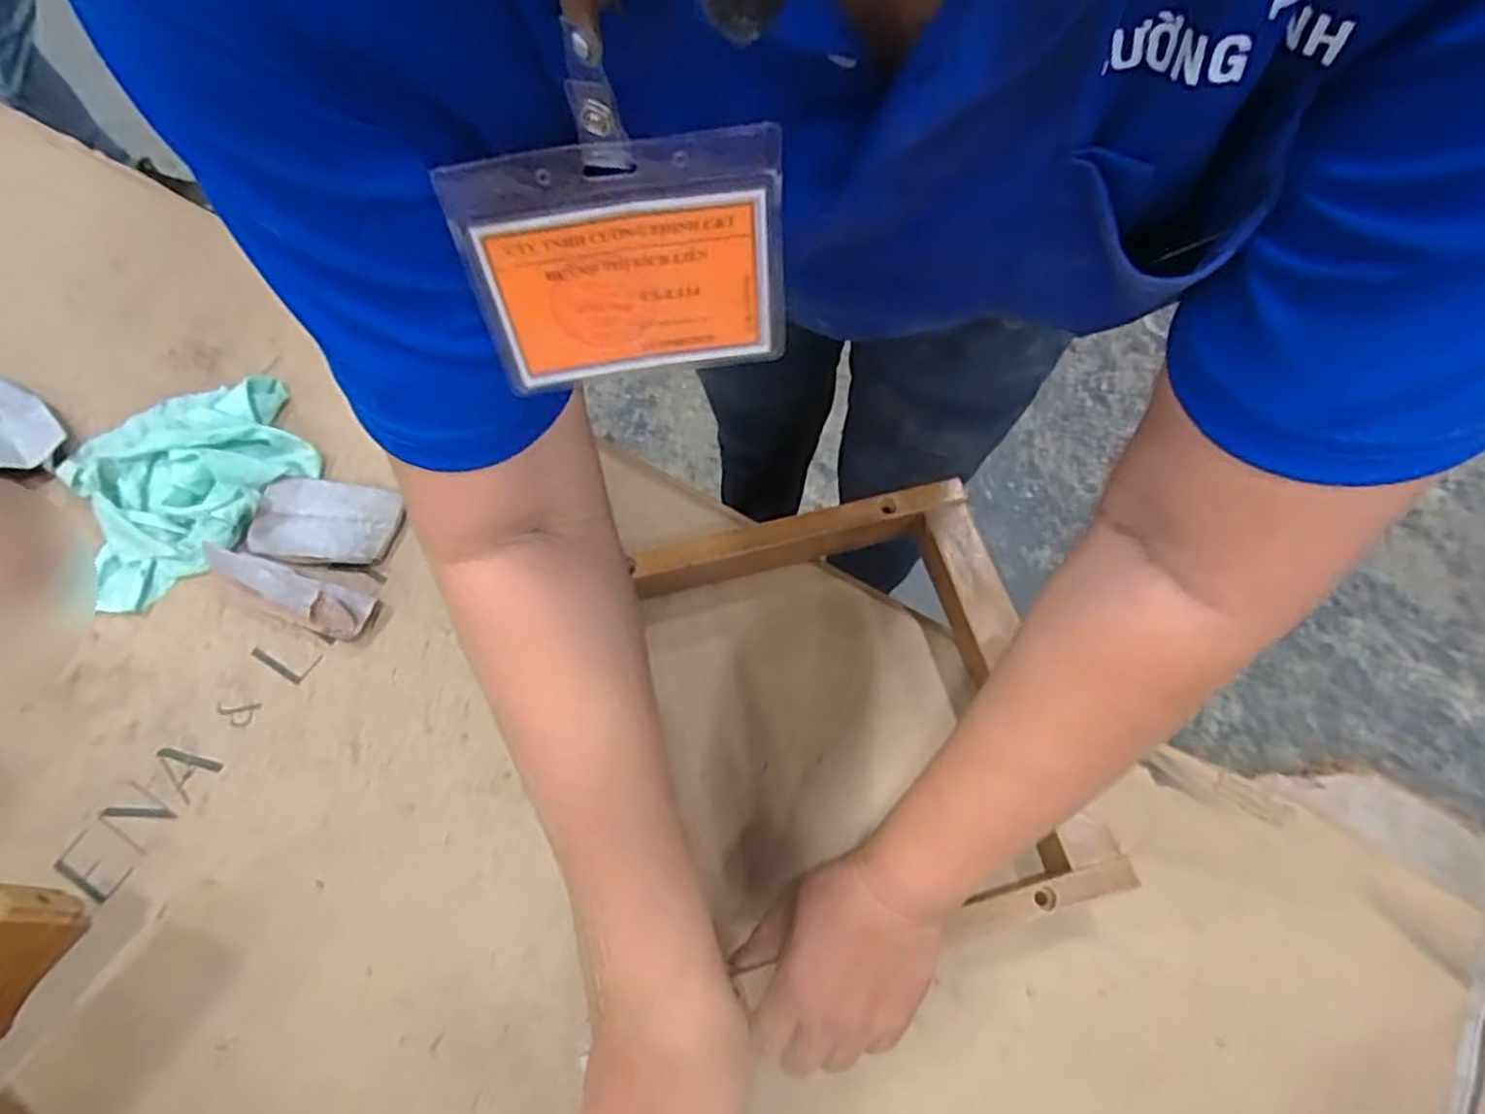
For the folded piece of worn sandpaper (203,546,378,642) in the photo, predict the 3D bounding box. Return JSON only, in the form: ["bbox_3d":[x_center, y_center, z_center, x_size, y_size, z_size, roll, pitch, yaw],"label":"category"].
[{"bbox_3d":[-0.321,0.022,0.533,0.119,0.036,0.033,20,67,8],"label":"folded piece of worn sandpaper"}]

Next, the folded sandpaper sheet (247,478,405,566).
[{"bbox_3d":[-0.308,-0.026,0.564,0.100,0.017,0.065,7,66,2],"label":"folded sandpaper sheet"}]

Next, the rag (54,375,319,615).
[{"bbox_3d":[-0.423,-0.069,0.566,0.172,0.032,0.154,-38,72,-16],"label":"rag"}]

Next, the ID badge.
[{"bbox_3d":[-0.036,-0.093,0.250,0.098,0.085,0.004,-10,55,-3],"label":"ID badge"}]

